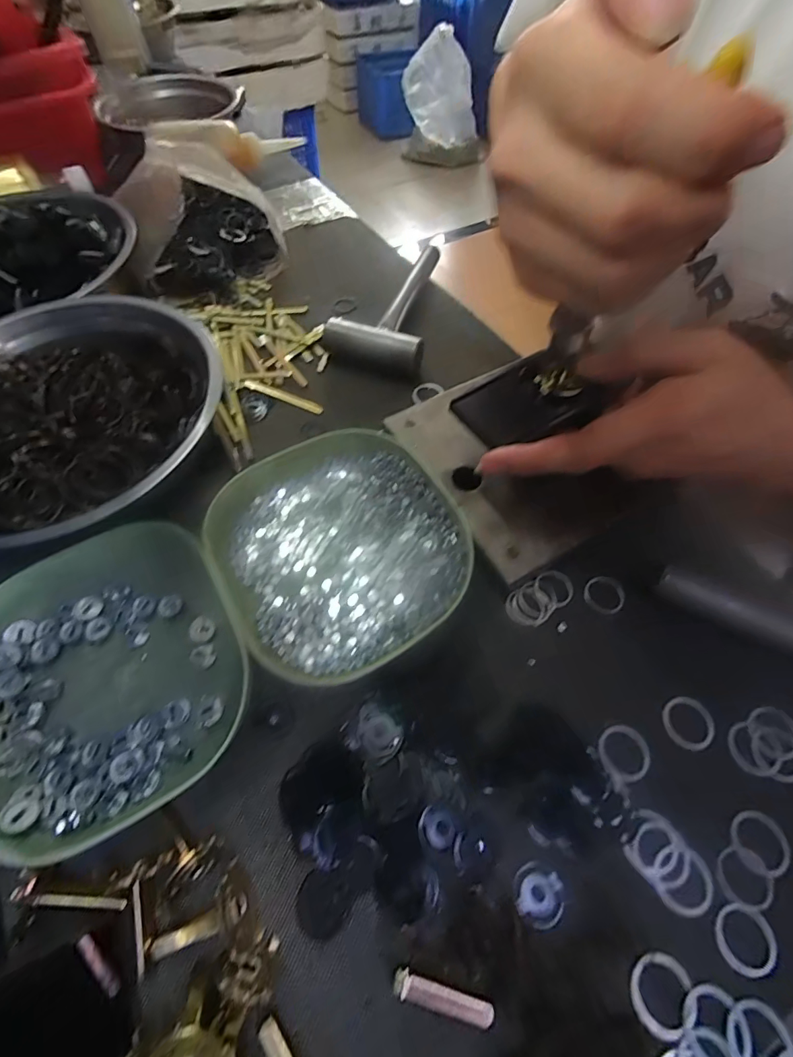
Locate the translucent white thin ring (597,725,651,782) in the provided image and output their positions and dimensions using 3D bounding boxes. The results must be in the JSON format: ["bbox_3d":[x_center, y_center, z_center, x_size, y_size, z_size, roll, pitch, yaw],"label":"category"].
[{"bbox_3d":[0.118,0.115,0.224,0.024,0.005,0.025,-5,60,-5],"label":"translucent white thin ring"}]

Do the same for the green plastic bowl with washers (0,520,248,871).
[{"bbox_3d":[-0.154,0.074,0.230,0.134,0.032,0.145,-26,64,-17],"label":"green plastic bowl with washers"}]

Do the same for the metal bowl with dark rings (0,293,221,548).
[{"bbox_3d":[-0.215,-0.072,0.290,0.194,0.059,0.200,1,59,-2],"label":"metal bowl with dark rings"}]

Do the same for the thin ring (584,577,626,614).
[{"bbox_3d":[0.128,0.041,0.269,0.024,0.004,0.023,1,59,-2],"label":"thin ring"}]

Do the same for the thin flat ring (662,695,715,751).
[{"bbox_3d":[0.155,0.103,0.231,0.027,0.004,0.025,1,59,-2],"label":"thin flat ring"}]

